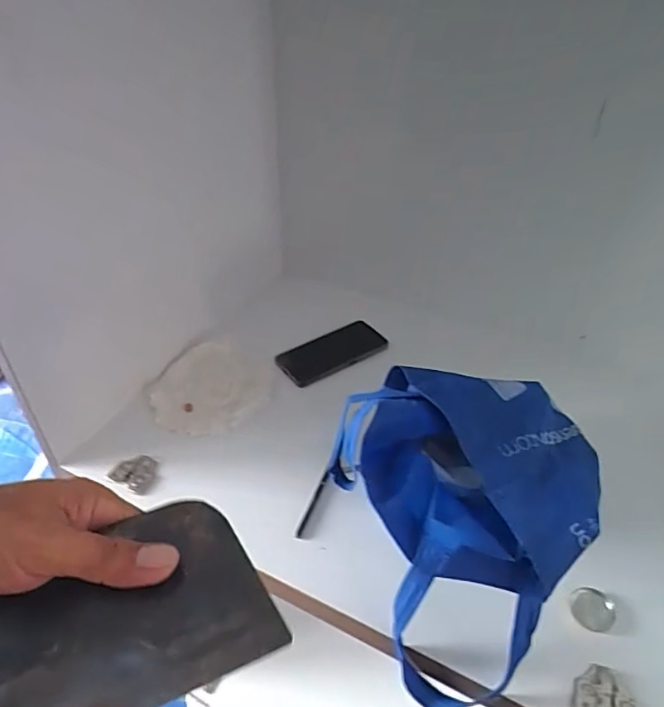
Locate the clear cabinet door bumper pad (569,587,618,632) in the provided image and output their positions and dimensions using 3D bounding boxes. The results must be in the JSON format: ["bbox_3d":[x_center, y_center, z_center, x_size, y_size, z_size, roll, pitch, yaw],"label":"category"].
[{"bbox_3d":[0.257,0.252,0.517,0.038,0.012,0.042,-30,49,-30],"label":"clear cabinet door bumper pad"}]

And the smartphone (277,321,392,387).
[{"bbox_3d":[-0.002,-0.005,0.823,0.169,0.016,0.087,-26,47,-25],"label":"smartphone"}]

